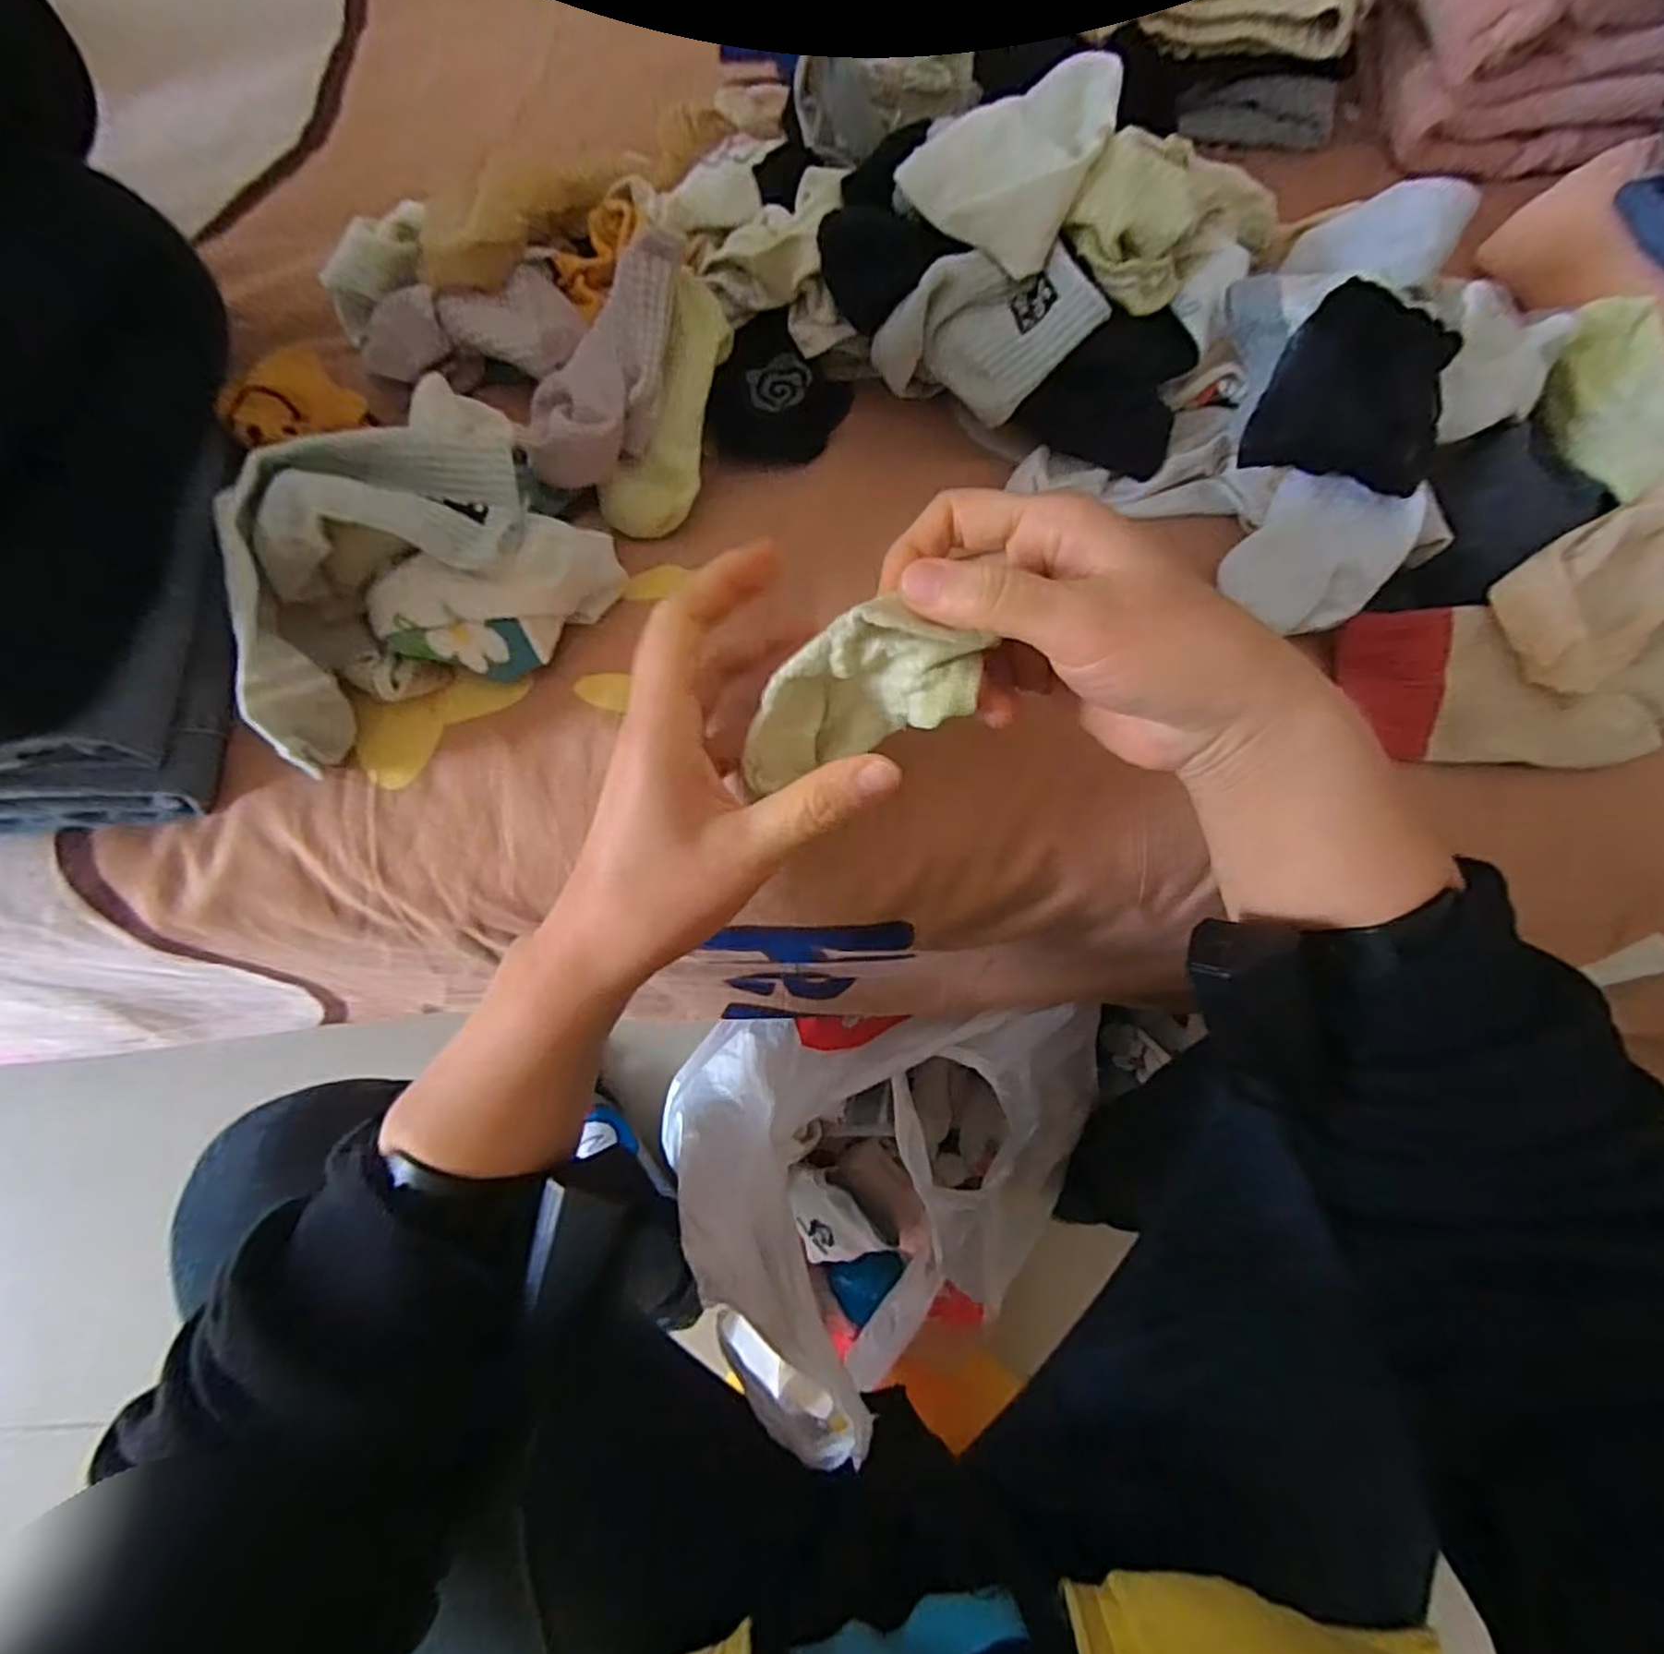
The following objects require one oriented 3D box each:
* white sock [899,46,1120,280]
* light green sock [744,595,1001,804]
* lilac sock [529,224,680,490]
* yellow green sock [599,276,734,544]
[{"bbox_3d":[0.074,-0.288,0.318,0.079,0.046,0.081,20,71,4],"label":"white sock"},{"bbox_3d":[0.008,-0.045,0.249,0.080,0.046,0.035,-14,72,-7],"label":"light green sock"},{"bbox_3d":[-0.094,-0.195,0.315,0.036,0.038,0.104,24,90,6],"label":"lilac sock"},{"bbox_3d":[-0.072,-0.187,0.331,0.036,0.012,0.112,17,94,3],"label":"yellow green sock"}]

